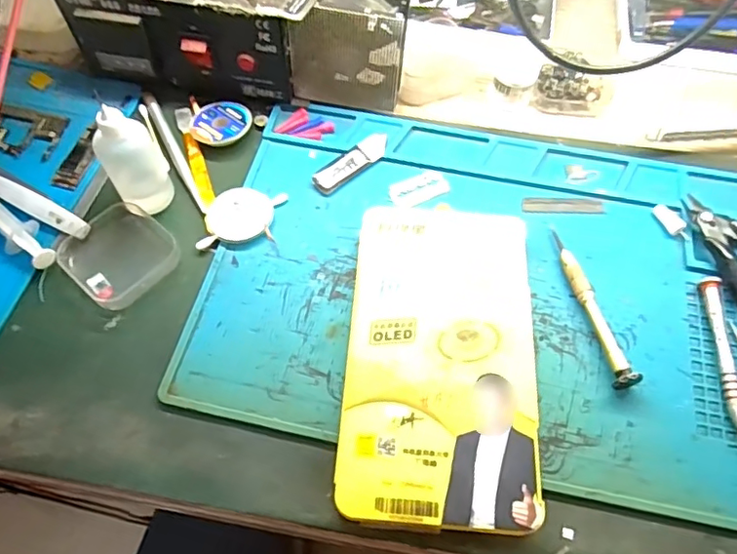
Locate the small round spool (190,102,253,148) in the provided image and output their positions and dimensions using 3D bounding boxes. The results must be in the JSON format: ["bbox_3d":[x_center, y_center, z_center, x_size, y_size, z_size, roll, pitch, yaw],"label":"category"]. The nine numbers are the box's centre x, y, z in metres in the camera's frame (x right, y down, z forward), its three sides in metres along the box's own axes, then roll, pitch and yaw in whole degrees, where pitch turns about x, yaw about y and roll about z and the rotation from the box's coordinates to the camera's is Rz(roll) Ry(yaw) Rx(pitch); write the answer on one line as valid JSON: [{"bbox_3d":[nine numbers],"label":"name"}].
[{"bbox_3d":[-0.111,-0.115,0.419,0.039,0.010,0.043,39,68,18],"label":"small round spool"}]

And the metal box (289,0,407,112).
[{"bbox_3d":[-0.015,-0.163,0.401,0.079,0.084,0.026,8,62,4],"label":"metal box"}]

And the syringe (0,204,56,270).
[{"bbox_3d":[-0.249,-0.039,0.375,0.103,0.015,0.024,34,67,17],"label":"syringe"}]

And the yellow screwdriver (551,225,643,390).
[{"bbox_3d":[0.139,0.016,0.350,0.011,0.014,0.113,-11,63,-6],"label":"yellow screwdriver"}]

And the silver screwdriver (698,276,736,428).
[{"bbox_3d":[0.217,0.052,0.331,0.015,0.011,0.110,5,62,3],"label":"silver screwdriver"}]

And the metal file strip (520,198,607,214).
[{"bbox_3d":[0.140,-0.052,0.397,0.057,0.004,0.013,1,62,1],"label":"metal file strip"}]

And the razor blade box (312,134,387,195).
[{"bbox_3d":[-0.012,-0.084,0.404,0.066,0.007,0.018,-37,68,-18],"label":"razor blade box"}]

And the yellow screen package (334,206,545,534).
[{"bbox_3d":[0.043,0.045,0.329,0.107,0.022,0.192,6,62,3],"label":"yellow screen package"}]

